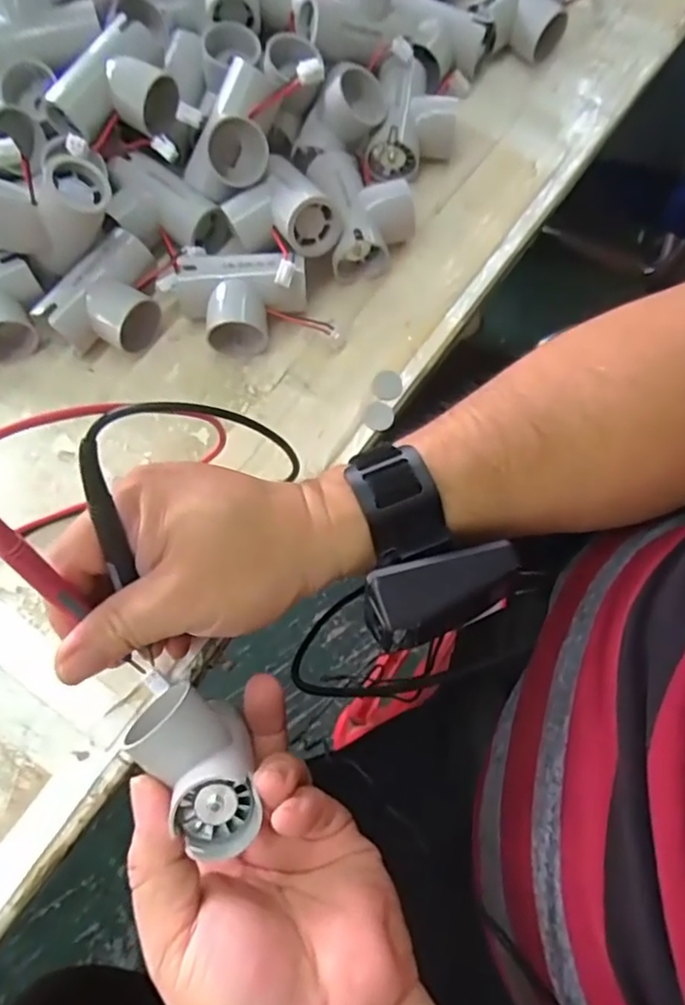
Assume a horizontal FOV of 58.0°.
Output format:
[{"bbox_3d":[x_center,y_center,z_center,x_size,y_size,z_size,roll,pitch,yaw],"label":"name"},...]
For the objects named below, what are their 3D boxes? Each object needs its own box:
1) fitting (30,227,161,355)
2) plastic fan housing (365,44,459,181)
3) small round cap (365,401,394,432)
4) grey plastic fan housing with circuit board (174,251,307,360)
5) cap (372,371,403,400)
[{"bbox_3d":[-0.131,-0.117,0.360,0.054,0.033,0.070,31,74,7],"label":"fitting"},{"bbox_3d":[0.048,-0.253,0.400,0.052,0.039,0.077,10,73,1],"label":"plastic fan housing"},{"bbox_3d":[0.022,-0.051,0.362,0.017,0.004,0.018,1,73,-2],"label":"small round cap"},{"bbox_3d":[-0.060,-0.118,0.362,0.074,0.036,0.055,6,73,0],"label":"grey plastic fan housing with circuit board"},{"bbox_3d":[0.027,-0.070,0.368,0.018,0.004,0.019,1,73,-2],"label":"cap"}]

